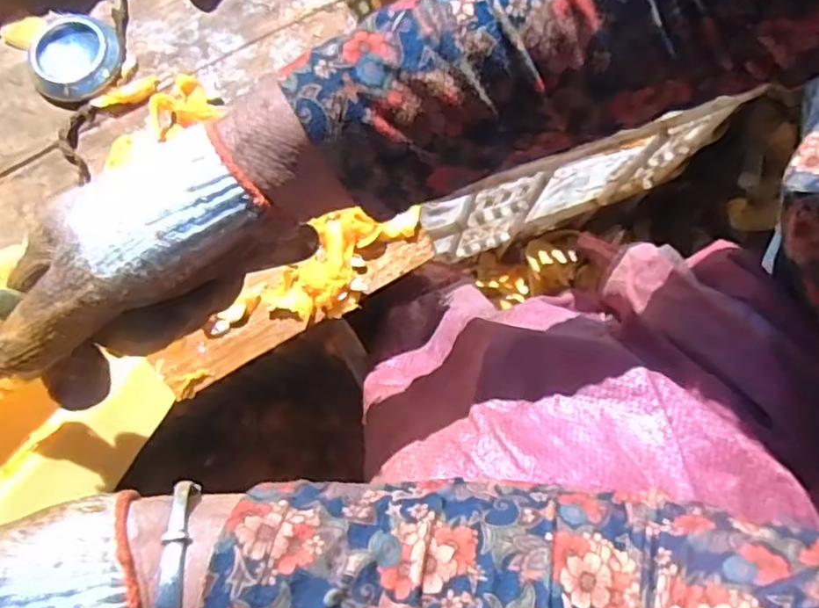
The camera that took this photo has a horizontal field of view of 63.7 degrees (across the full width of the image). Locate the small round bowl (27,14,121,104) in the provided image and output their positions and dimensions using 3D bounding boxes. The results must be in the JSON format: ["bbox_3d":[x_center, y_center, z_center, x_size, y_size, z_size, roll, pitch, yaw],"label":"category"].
[{"bbox_3d":[-0.223,-0.164,0.436,0.056,0.014,0.059,0,79,1],"label":"small round bowl"}]

